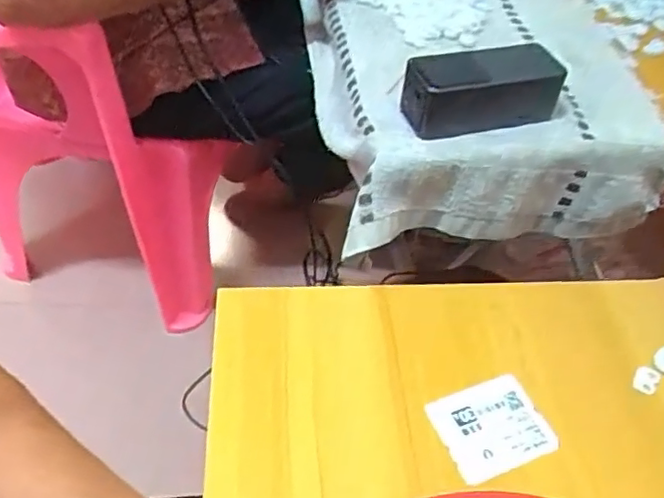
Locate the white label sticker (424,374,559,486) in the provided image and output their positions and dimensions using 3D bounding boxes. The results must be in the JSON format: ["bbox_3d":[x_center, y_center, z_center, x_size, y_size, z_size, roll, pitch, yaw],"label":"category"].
[{"bbox_3d":[0.087,0.097,0.331,0.057,0.004,0.046,-17,56,-13],"label":"white label sticker"}]

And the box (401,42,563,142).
[{"bbox_3d":[0.124,-0.132,0.514,0.124,0.057,0.048,-4,45,-8],"label":"box"}]

